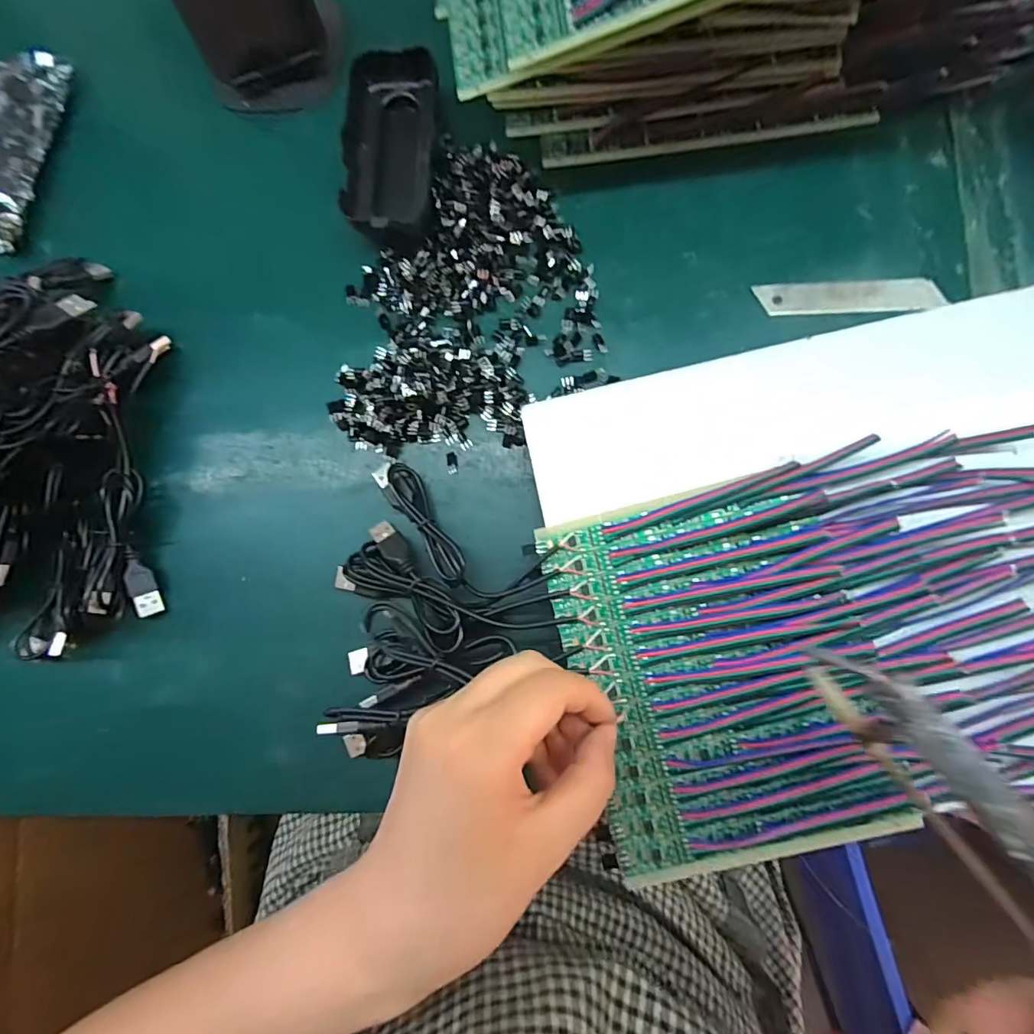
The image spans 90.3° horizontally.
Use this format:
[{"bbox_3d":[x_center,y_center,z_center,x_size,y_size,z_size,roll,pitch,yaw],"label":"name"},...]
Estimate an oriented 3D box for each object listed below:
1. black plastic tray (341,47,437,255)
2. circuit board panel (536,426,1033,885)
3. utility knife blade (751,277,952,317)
[{"bbox_3d":[-0.076,-0.225,0.307,0.051,0.022,0.126,1,83,5],"label":"black plastic tray"},{"bbox_3d":[0.135,0.057,0.228,0.218,0.019,0.163,-15,82,3],"label":"circuit board panel"},{"bbox_3d":[0.185,-0.123,0.287,0.096,0.004,0.019,0,86,7],"label":"utility knife blade"}]

